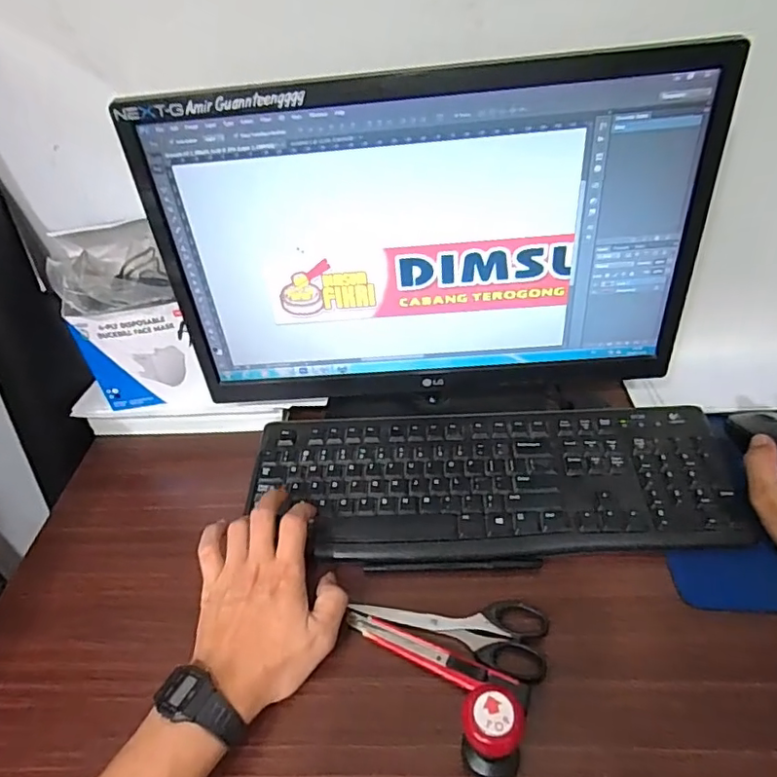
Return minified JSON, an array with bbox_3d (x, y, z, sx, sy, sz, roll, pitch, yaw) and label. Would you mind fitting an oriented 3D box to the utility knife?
[{"bbox_3d":[0.033,0.197,0.406,0.141,0.011,0.019,15,45,23],"label":"utility knife"}]

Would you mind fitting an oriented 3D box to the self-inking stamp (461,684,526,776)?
[{"bbox_3d":[0.063,0.213,0.334,0.036,0.079,0.030,10,43,17],"label":"self-inking stamp"}]

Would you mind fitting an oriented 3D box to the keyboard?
[{"bbox_3d":[0.090,0.085,0.516,0.431,0.029,0.156,-1,41,7],"label":"keyboard"}]

